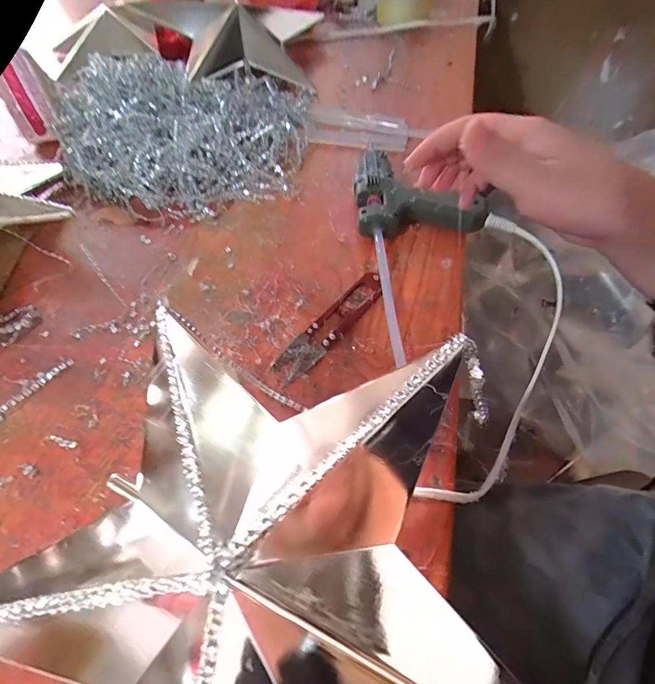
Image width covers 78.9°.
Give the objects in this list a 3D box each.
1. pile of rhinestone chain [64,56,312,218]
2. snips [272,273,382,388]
[{"bbox_3d":[-0.156,-0.227,0.421,0.265,0.058,0.223,-1,57,2],"label":"pile of rhinestone chain"},{"bbox_3d":[0.003,-0.014,0.304,0.024,0.011,0.111,37,66,24],"label":"snips"}]

